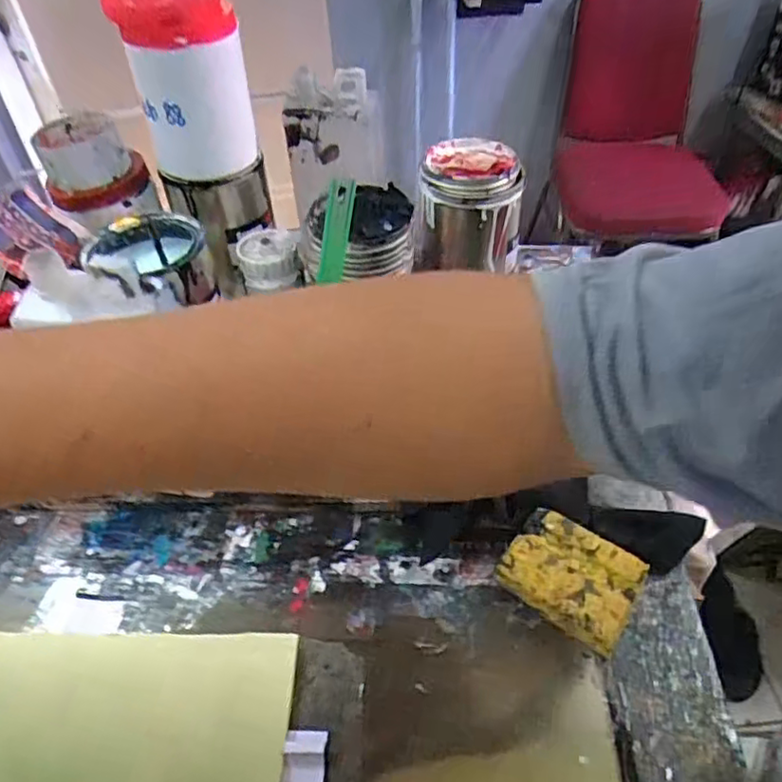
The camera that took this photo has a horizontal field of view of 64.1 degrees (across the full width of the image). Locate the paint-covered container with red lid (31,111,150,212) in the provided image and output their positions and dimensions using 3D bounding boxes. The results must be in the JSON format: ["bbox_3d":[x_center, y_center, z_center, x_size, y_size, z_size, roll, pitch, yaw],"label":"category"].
[{"bbox_3d":[-0.307,-0.236,0.642,0.096,0.059,0.095,-19,47,-16],"label":"paint-covered container with red lid"}]

